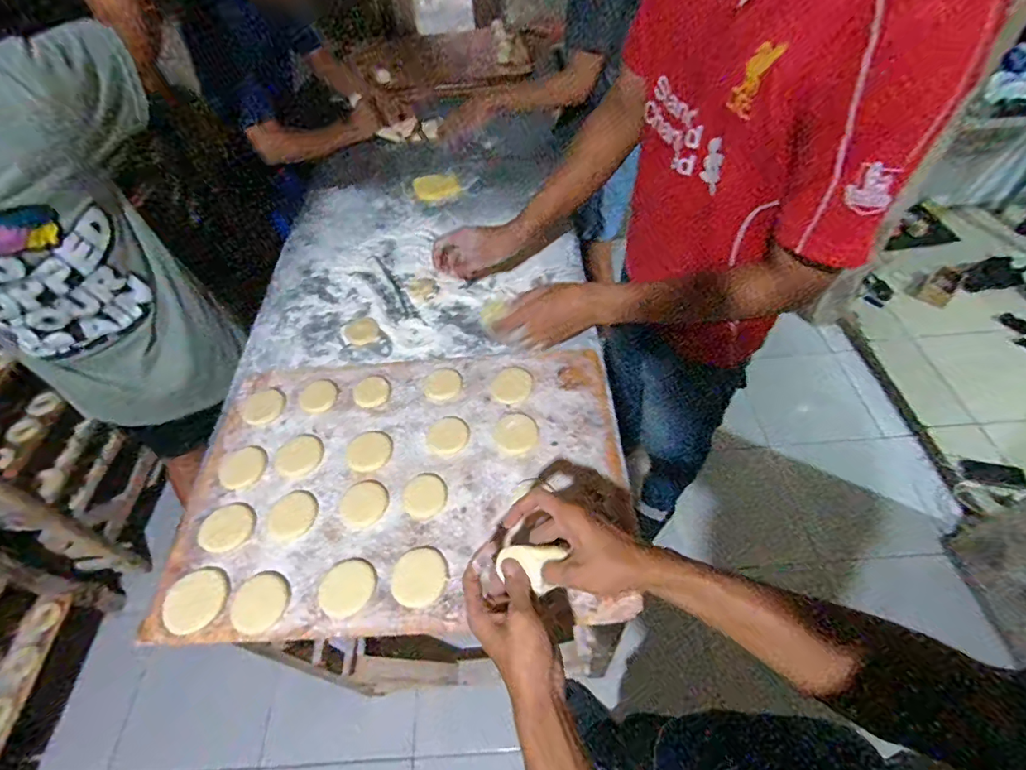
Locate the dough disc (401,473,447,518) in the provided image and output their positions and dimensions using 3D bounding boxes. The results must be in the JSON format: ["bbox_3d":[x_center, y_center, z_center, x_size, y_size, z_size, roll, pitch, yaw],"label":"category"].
[{"bbox_3d":[-0.119,0.149,0.651,0.058,0.004,0.061,-2,53,3],"label":"dough disc"}]

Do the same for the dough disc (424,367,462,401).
[{"bbox_3d":[-0.109,-0.003,0.760,0.055,0.004,0.063,11,54,12],"label":"dough disc"}]

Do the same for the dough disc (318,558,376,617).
[{"bbox_3d":[-0.198,0.243,0.578,0.063,0.011,0.062,-2,53,3],"label":"dough disc"}]

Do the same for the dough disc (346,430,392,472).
[{"bbox_3d":[-0.209,0.096,0.699,0.063,0.004,0.061,-2,53,3],"label":"dough disc"}]

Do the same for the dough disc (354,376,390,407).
[{"bbox_3d":[-0.224,0.010,0.763,0.054,0.006,0.055,-2,53,3],"label":"dough disc"}]

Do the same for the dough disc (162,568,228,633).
[{"bbox_3d":[-0.380,0.258,0.576,0.069,0.009,0.068,-2,53,3],"label":"dough disc"}]

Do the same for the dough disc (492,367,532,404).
[{"bbox_3d":[0.000,-0.001,0.758,0.059,0.004,0.073,14,55,14],"label":"dough disc"}]

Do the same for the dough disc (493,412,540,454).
[{"bbox_3d":[0.005,0.069,0.705,0.061,0.004,0.064,-2,53,3],"label":"dough disc"}]

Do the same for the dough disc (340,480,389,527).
[{"bbox_3d":[-0.200,0.158,0.647,0.059,0.004,0.063,-2,53,3],"label":"dough disc"}]

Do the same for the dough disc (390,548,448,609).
[{"bbox_3d":[-0.114,0.232,0.585,0.067,0.004,0.066,-2,53,3],"label":"dough disc"}]

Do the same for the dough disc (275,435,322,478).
[{"bbox_3d":[-0.311,0.102,0.699,0.064,0.004,0.064,-2,53,3],"label":"dough disc"}]

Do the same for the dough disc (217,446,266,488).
[{"bbox_3d":[-0.388,0.118,0.693,0.063,0.009,0.070,-39,60,-23],"label":"dough disc"}]

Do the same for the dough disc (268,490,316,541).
[{"bbox_3d":[-0.294,0.172,0.641,0.059,0.004,0.065,-7,53,-1],"label":"dough disc"}]

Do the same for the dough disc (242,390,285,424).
[{"bbox_3d":[-0.395,0.034,0.759,0.062,0.005,0.067,-2,53,3],"label":"dough disc"}]

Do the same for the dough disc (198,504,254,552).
[{"bbox_3d":[-0.376,0.187,0.632,0.064,0.008,0.060,-2,53,3],"label":"dough disc"}]

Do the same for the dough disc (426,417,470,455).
[{"bbox_3d":[-0.096,0.074,0.708,0.059,0.004,0.059,-2,53,3],"label":"dough disc"}]

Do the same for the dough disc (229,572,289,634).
[{"bbox_3d":[-0.301,0.259,0.572,0.063,0.004,0.065,-2,53,3],"label":"dough disc"}]

